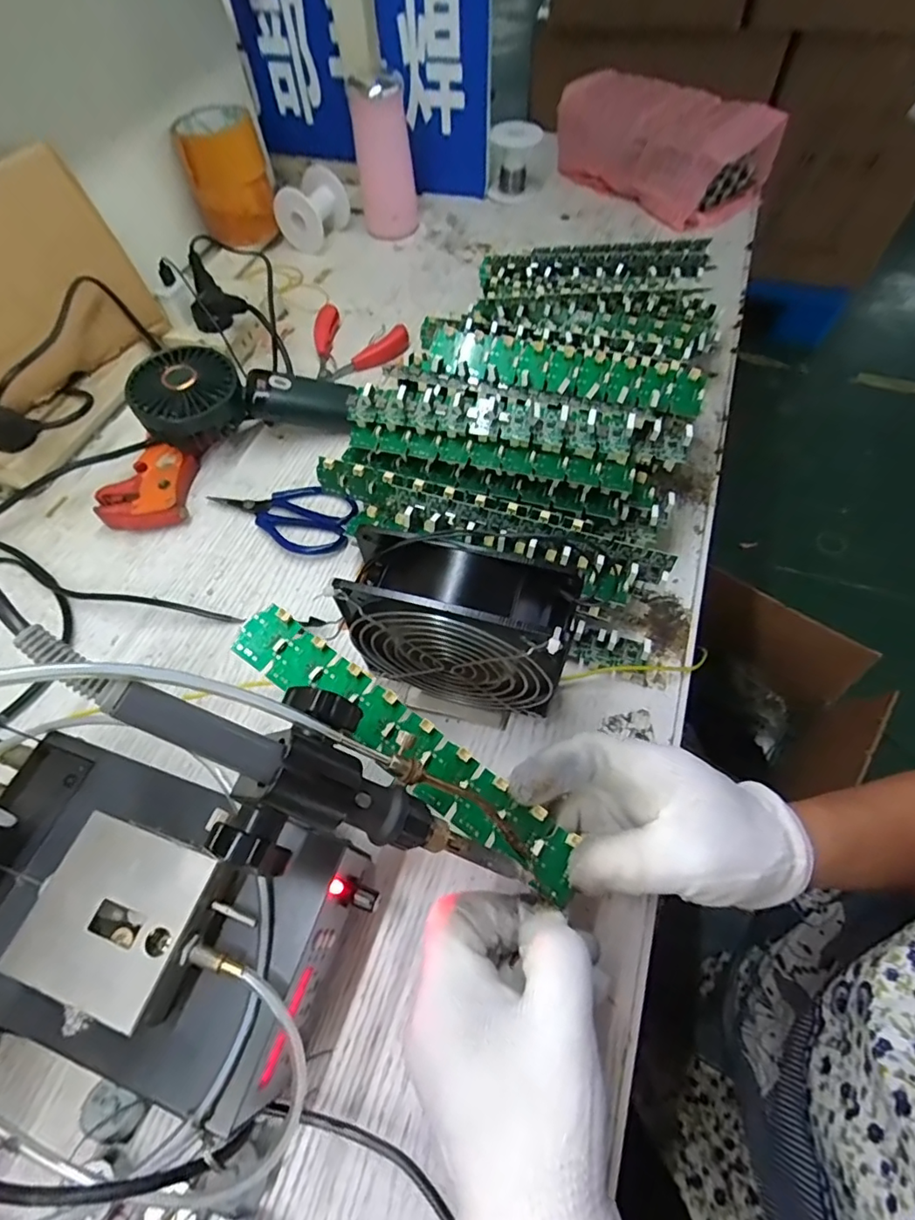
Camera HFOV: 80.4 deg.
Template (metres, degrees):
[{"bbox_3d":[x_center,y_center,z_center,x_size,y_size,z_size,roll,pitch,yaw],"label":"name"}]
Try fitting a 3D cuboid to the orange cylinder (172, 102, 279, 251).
[{"bbox_3d":[-0.260,-0.490,0.618,0.089,0.102,0.078,-18,61,-9],"label":"orange cylinder"}]

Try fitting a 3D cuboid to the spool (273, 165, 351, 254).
[{"bbox_3d":[-0.172,-0.474,0.644,0.060,0.064,0.069,20,63,13],"label":"spool"}]

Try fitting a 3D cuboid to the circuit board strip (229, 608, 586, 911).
[{"bbox_3d":[-0.024,0.064,0.258,0.193,0.007,0.030,37,67,5],"label":"circuit board strip"}]

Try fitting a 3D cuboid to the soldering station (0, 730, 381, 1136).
[{"bbox_3d":[-0.145,0.148,0.265,0.183,0.095,0.118,19,62,12],"label":"soldering station"}]

